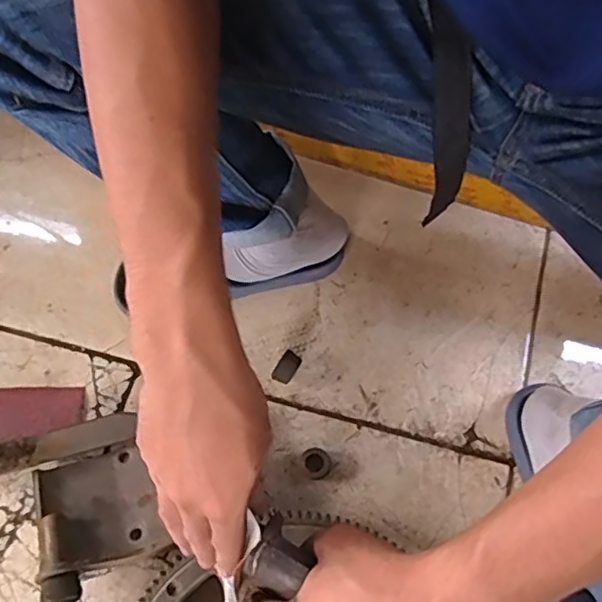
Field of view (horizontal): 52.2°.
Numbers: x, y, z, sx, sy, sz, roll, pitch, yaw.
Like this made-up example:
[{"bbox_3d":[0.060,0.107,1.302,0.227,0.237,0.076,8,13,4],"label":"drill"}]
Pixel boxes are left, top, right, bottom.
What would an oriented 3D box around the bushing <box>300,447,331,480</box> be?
[{"bbox_3d":[0.015,0.165,0.622,0.030,0.017,0.030,0,68,1],"label":"bushing"}]

